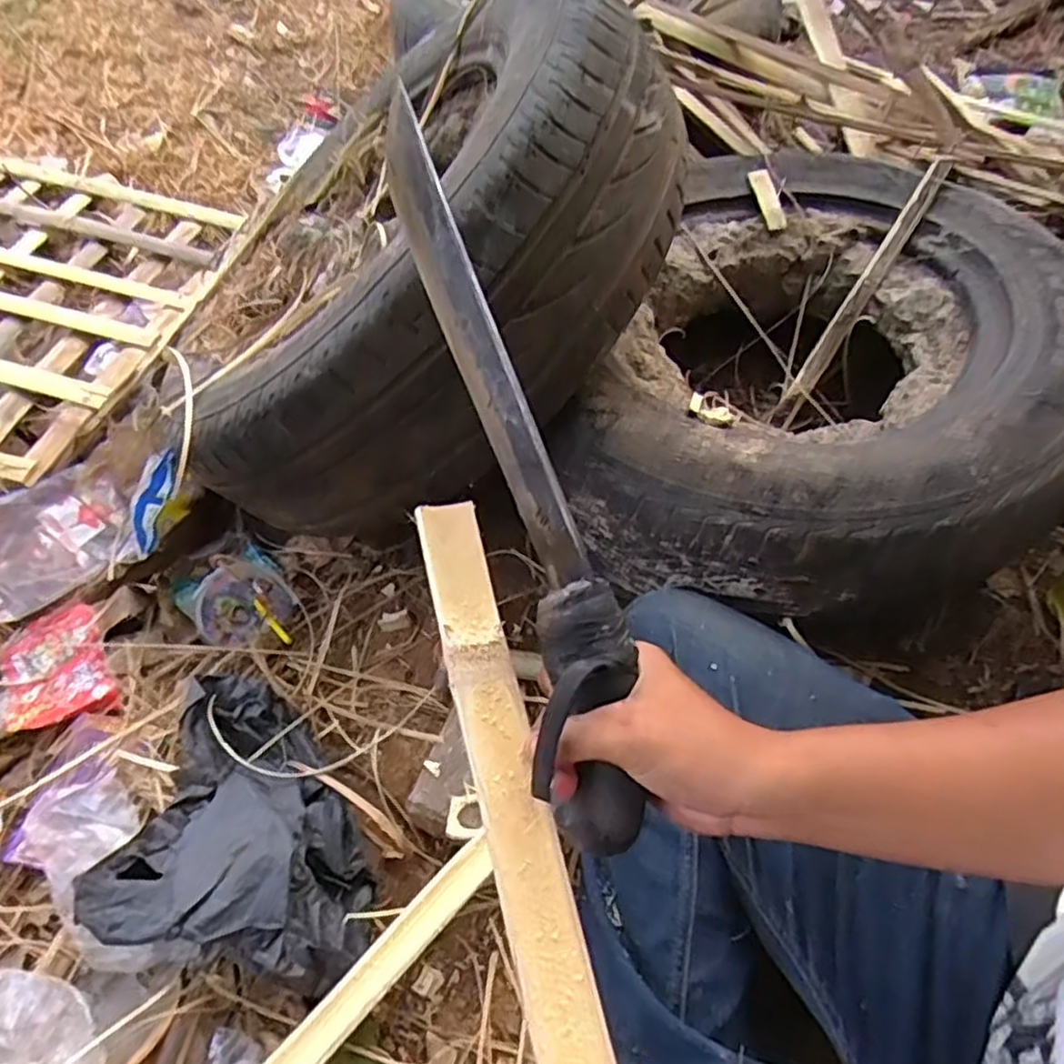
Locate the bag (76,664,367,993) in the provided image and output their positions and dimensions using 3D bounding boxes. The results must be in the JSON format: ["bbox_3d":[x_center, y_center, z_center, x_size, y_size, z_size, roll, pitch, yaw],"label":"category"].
[{"bbox_3d":[-0.214,0.223,0.572,0.198,0.057,0.205,8,54,10],"label":"bag"}]

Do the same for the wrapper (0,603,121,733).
[{"bbox_3d":[-0.486,0.139,0.733,0.098,0.027,0.158,-30,57,-18],"label":"wrapper"}]

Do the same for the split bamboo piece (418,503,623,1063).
[{"bbox_3d":[0.021,0.226,0.303,0.034,0.017,0.512,-14,72,-6],"label":"split bamboo piece"}]

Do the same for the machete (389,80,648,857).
[{"bbox_3d":[-0.013,-0.035,0.367,0.058,0.055,0.387,-16,82,-8],"label":"machete"}]

